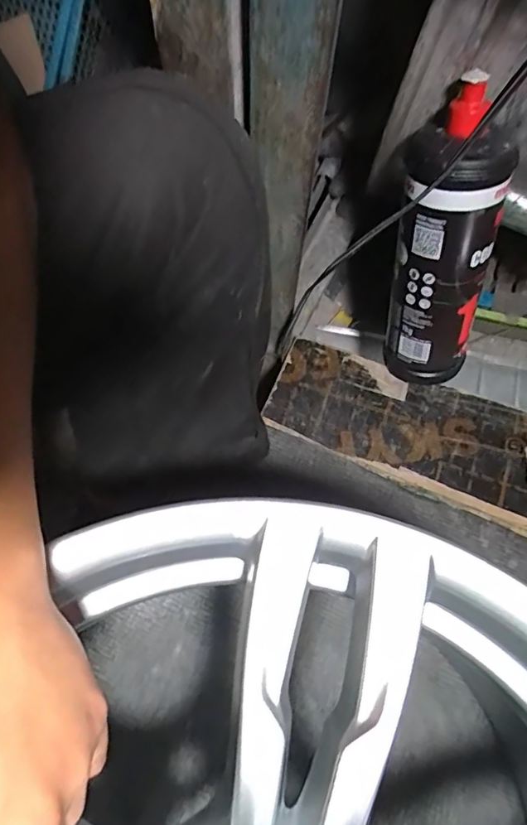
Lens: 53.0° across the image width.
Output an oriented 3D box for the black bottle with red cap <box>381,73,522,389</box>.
[{"bbox_3d":[0.152,-0.137,0.462,0.075,0.266,0.080,-8,46,-3],"label":"black bottle with red cap"}]

